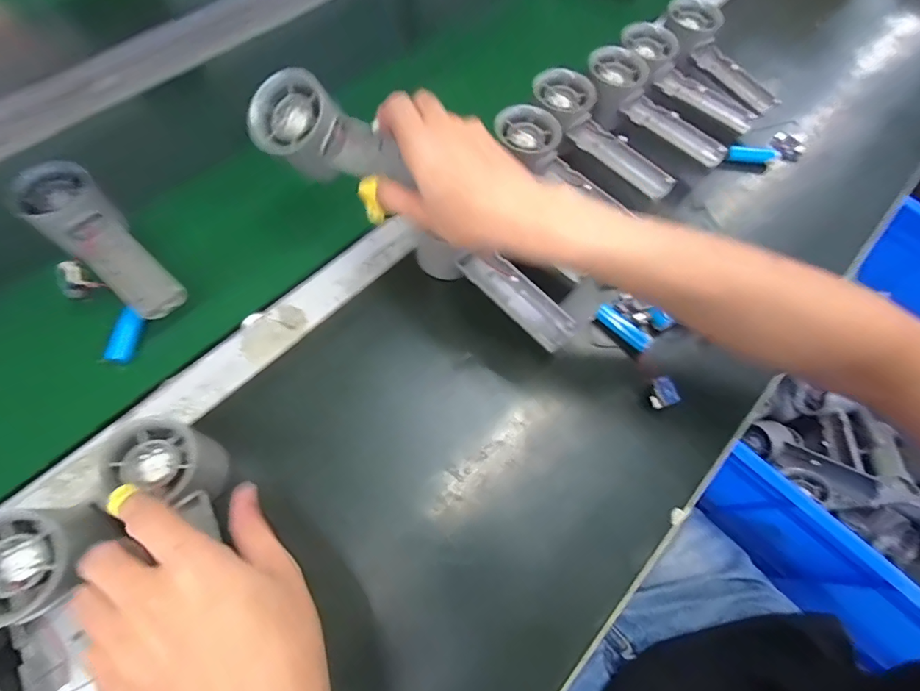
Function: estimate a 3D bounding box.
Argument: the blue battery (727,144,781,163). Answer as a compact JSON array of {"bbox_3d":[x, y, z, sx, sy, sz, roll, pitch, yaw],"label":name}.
[{"bbox_3d":[0.303,-0.198,0.462,0.049,0.018,0.012,9,66,1],"label":"blue battery"}]

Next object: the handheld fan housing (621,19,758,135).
[{"bbox_3d":[0.235,-0.277,0.462,0.161,0.025,0.046,42,70,0],"label":"handheld fan housing"}]

